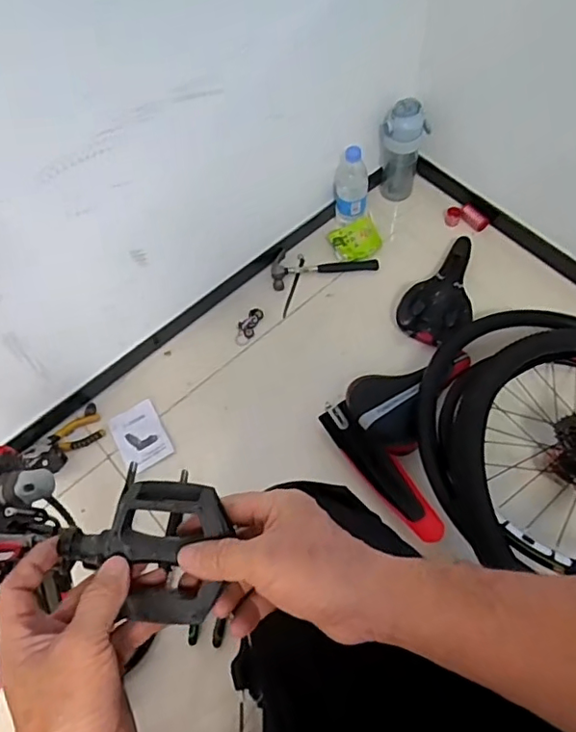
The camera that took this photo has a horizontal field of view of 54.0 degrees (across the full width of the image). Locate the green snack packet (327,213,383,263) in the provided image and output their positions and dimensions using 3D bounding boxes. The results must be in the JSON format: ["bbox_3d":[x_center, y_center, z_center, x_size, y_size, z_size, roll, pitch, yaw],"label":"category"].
[{"bbox_3d":[0.148,-0.277,1.247,0.104,0.014,0.082,-20,82,6],"label":"green snack packet"}]

